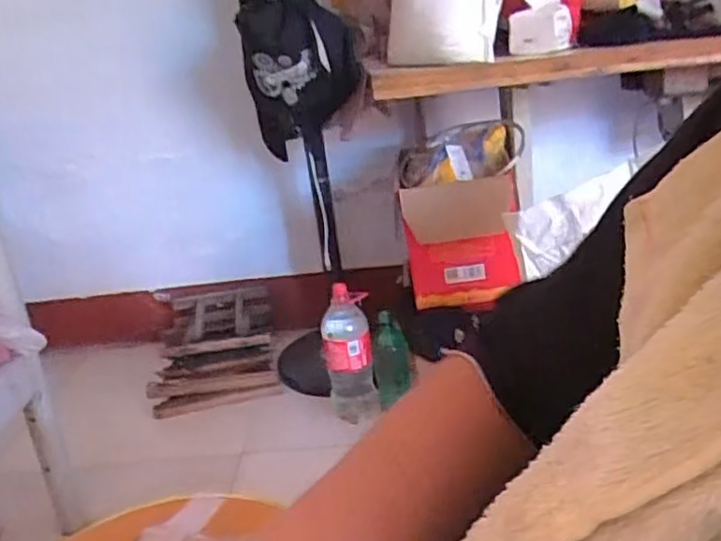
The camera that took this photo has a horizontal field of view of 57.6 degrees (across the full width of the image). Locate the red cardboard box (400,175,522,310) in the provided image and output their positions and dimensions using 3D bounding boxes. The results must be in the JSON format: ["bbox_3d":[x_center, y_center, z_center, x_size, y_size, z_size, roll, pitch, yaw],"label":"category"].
[{"bbox_3d":[0.206,-0.044,1.324,0.223,0.258,0.069,-4,21,9],"label":"red cardboard box"}]

